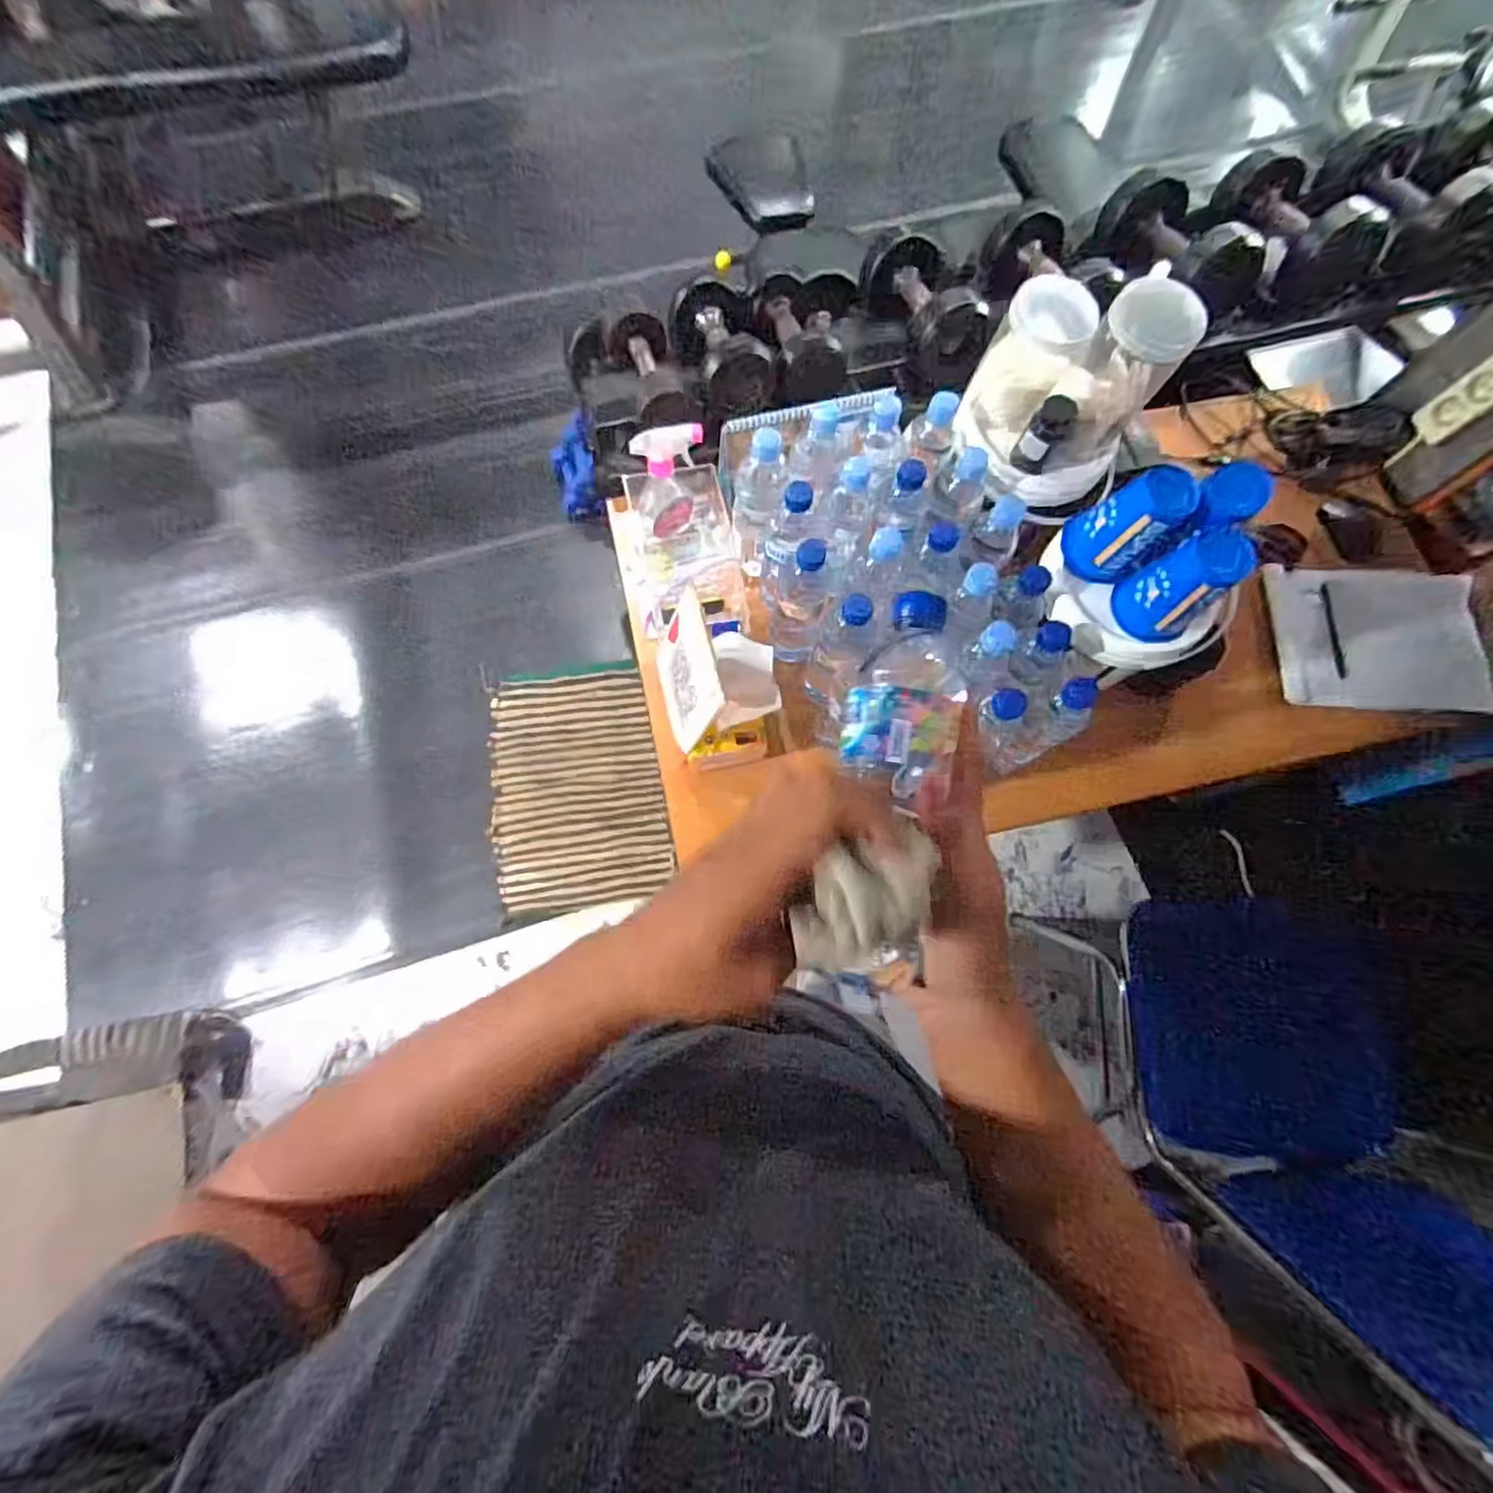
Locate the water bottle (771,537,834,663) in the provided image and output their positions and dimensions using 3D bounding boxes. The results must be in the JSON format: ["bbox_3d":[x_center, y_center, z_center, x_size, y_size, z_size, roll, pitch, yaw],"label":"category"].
[{"bbox_3d":[0.068,-0.174,0.820,0.065,0.234,0.052,14,72,3],"label":"water bottle"}]

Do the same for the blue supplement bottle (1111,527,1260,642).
[{"bbox_3d":[0.461,-0.168,0.700,0.073,0.119,0.070,-12,73,-5],"label":"blue supplement bottle"}]

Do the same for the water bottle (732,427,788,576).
[{"bbox_3d":[0.016,-0.294,0.834,0.058,0.205,0.068,-5,72,-3],"label":"water bottle"}]

